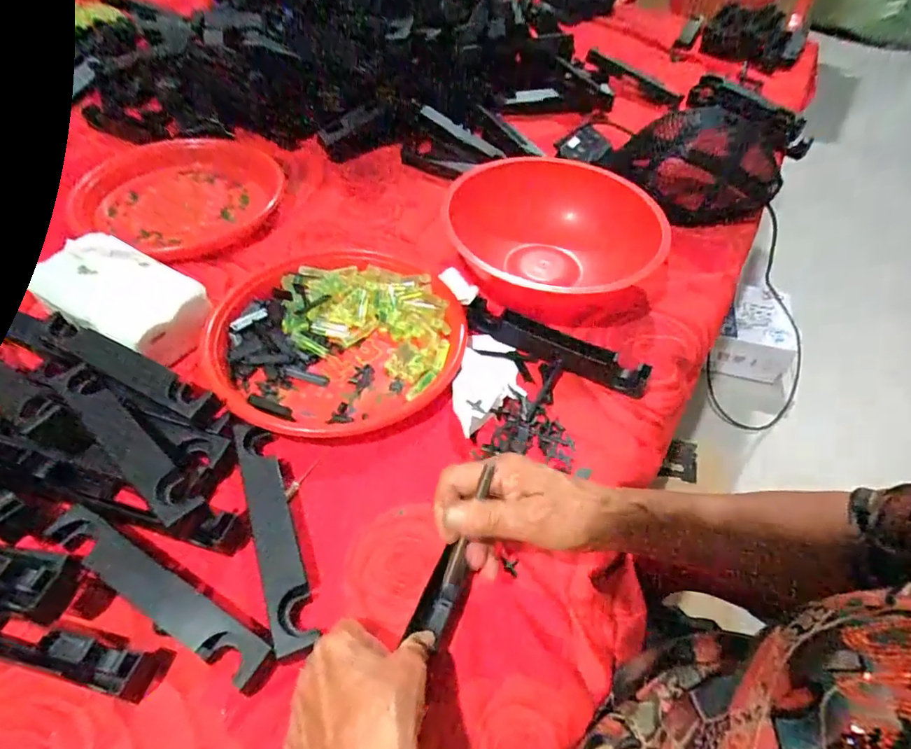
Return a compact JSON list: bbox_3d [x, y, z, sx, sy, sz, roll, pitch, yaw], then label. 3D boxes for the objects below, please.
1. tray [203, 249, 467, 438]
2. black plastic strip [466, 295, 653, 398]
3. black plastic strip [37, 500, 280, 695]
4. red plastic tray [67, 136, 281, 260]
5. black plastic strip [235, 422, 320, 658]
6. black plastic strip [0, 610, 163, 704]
[{"bbox_3d":[-0.119,-0.054,0.535,0.240,0.029,0.254,-8,52,-11],"label":"tray"},{"bbox_3d":[0.100,-0.030,0.528,0.193,0.030,0.034,26,53,16],"label":"black plastic strip"},{"bbox_3d":[-0.204,0.154,0.361,0.192,0.025,0.032,27,53,17],"label":"black plastic strip"},{"bbox_3d":[-0.368,-0.248,0.691,0.232,0.035,0.231,21,53,14],"label":"red plastic tray"},{"bbox_3d":[-0.139,0.115,0.396,0.028,0.025,0.187,-16,54,-17],"label":"black plastic strip"},{"bbox_3d":[-0.294,0.173,0.341,0.199,0.019,0.025,13,51,6],"label":"black plastic strip"}]

